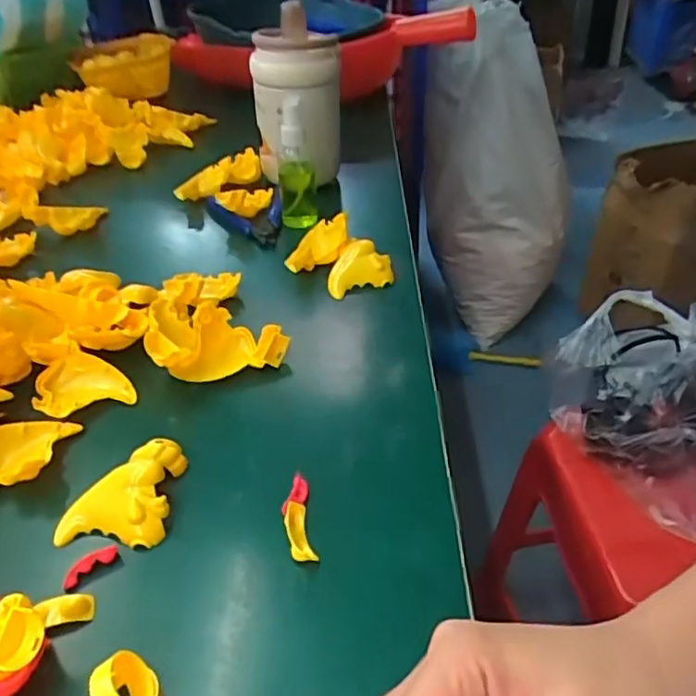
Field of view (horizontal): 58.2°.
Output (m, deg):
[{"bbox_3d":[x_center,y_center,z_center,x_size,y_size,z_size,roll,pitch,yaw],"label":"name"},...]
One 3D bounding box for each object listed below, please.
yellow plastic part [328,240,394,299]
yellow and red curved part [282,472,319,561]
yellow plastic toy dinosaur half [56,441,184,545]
[{"bbox_3d":[0.007,-0.068,0.533,0.054,0.031,0.042,-16,40,-15],"label":"yellow plastic part"},{"bbox_3d":[-0.027,0.091,0.338,0.015,0.014,0.055,-8,39,-6],"label":"yellow and red curved part"},{"bbox_3d":[-0.124,0.078,0.347,0.055,0.026,0.061,-2,39,2],"label":"yellow plastic toy dinosaur half"}]

